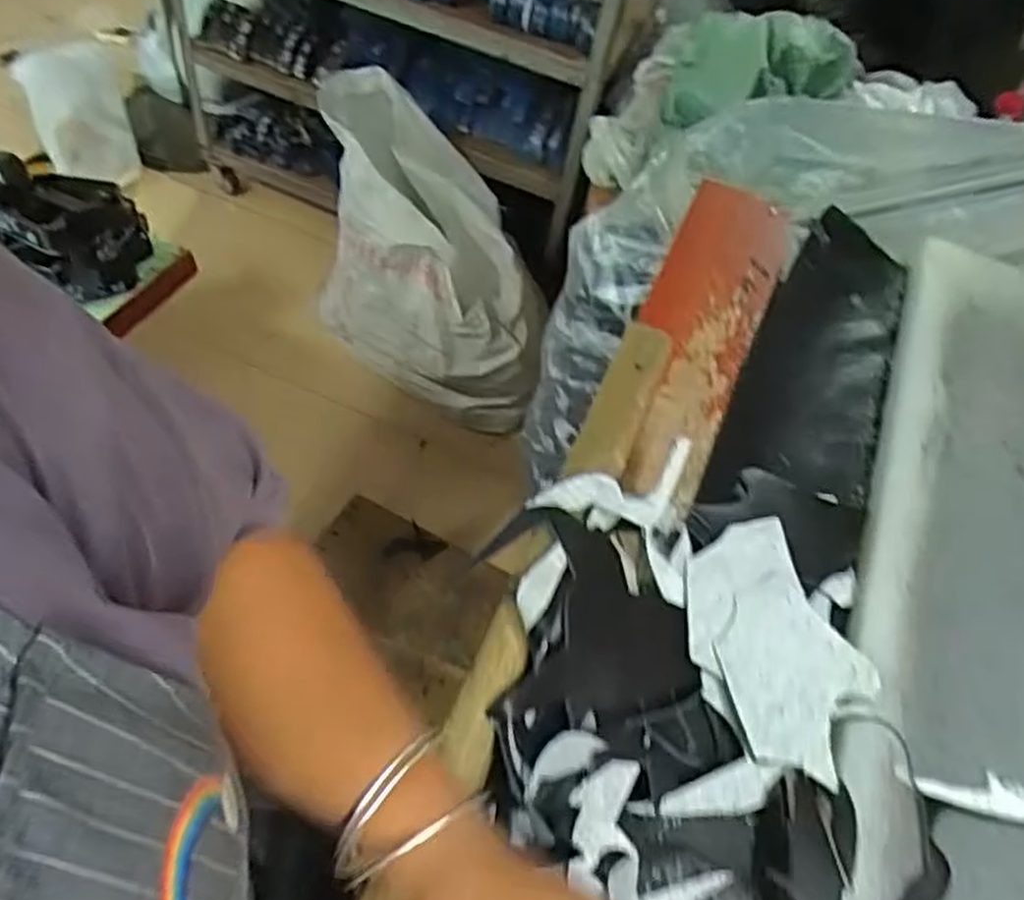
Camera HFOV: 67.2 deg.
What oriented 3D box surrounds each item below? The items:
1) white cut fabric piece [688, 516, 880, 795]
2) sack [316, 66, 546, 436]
[{"bbox_3d":[0.176,0.133,0.528,0.110,0.014,0.168,-16,58,-18],"label":"white cut fabric piece"},{"bbox_3d":[-0.190,-0.418,1.779,0.504,0.619,0.407,8,54,-2],"label":"sack"}]

